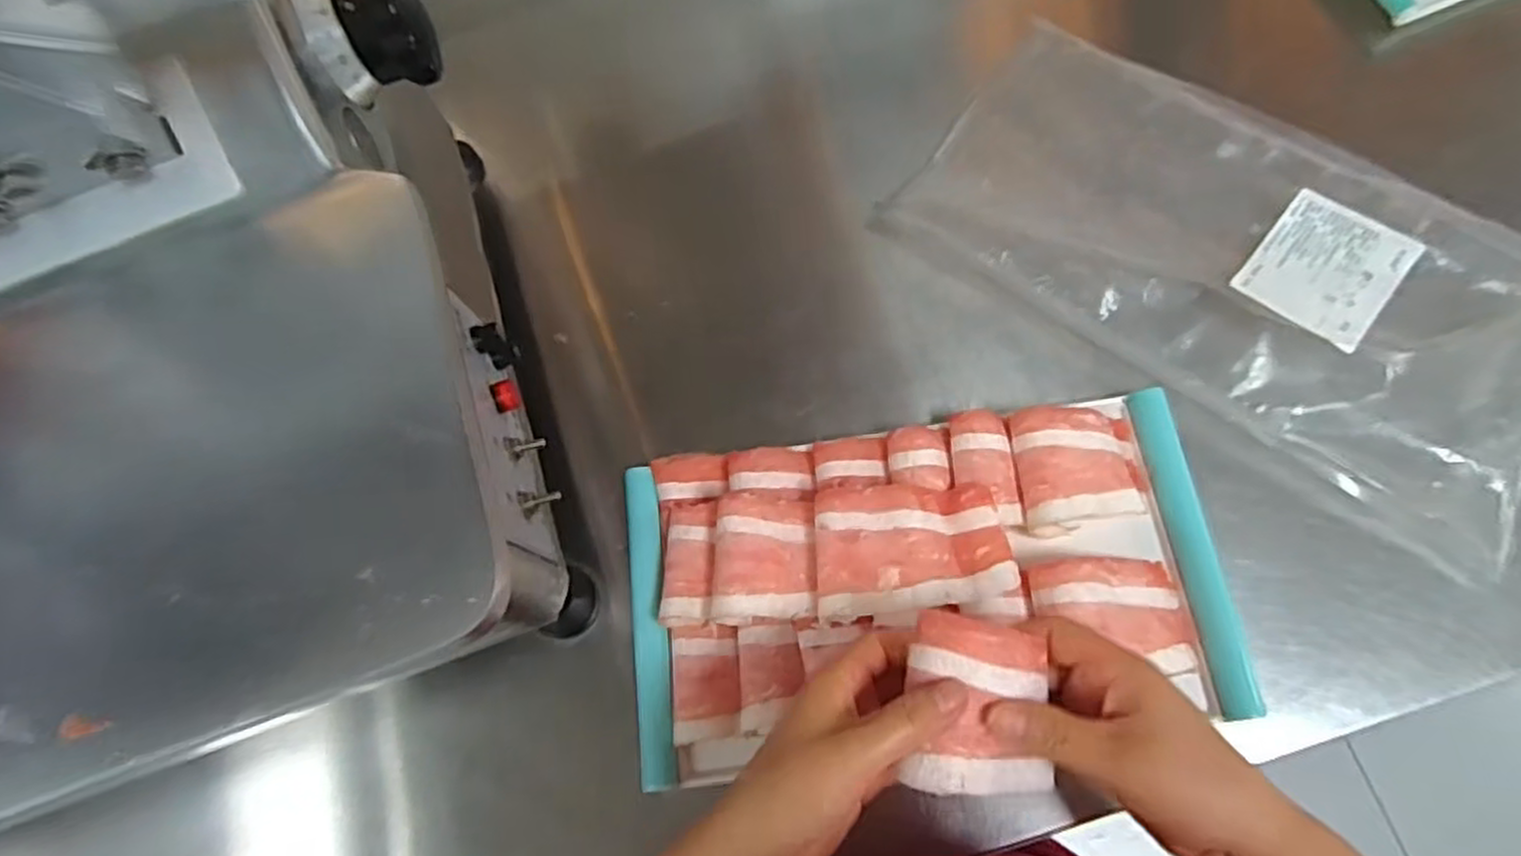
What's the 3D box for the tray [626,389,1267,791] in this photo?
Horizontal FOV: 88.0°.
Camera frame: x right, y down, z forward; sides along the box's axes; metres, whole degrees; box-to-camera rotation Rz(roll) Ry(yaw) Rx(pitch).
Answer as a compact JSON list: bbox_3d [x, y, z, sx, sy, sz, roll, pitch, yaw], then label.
[{"bbox_3d":[0.091,0.089,0.474,0.339,0.058,0.190,-9,71,5],"label":"tray"}]

